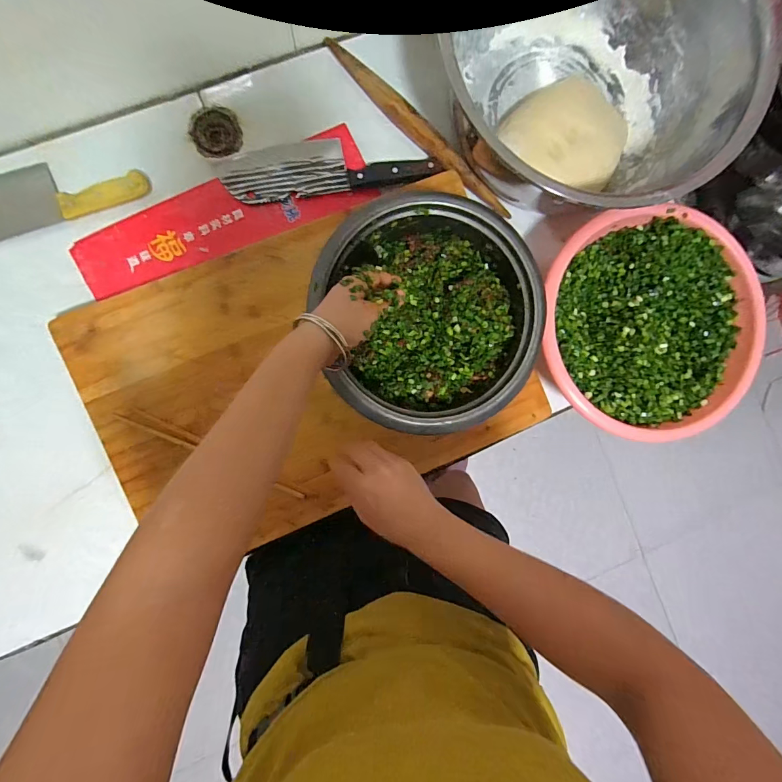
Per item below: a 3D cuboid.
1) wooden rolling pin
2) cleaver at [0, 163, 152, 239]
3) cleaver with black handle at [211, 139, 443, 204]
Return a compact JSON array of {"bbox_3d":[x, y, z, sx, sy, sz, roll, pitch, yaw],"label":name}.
[{"bbox_3d":[0.038,-0.358,0.541,0.329,0.024,0.031,44,86,-4],"label":"wooden rolling pin"},{"bbox_3d":[-0.466,-0.246,0.514,0.289,0.025,0.070,-18,92,-5],"label":"cleaver"},{"bbox_3d":[-0.087,-0.307,0.539,0.286,0.017,0.076,-9,91,-5],"label":"cleaver with black handle"}]

